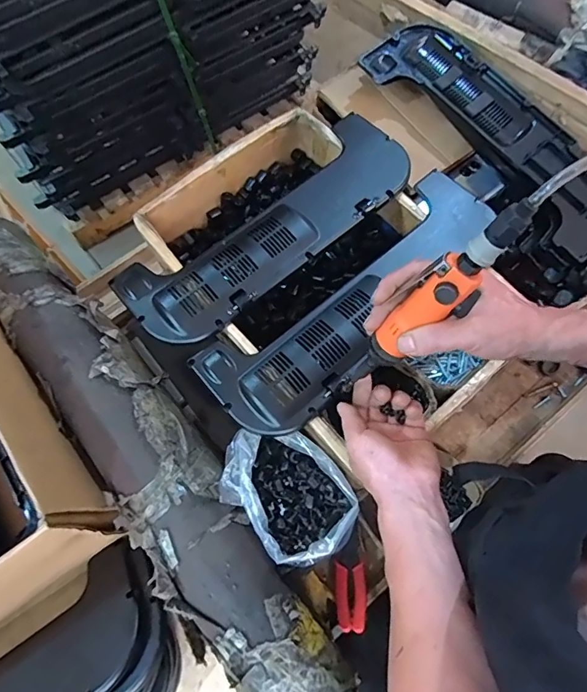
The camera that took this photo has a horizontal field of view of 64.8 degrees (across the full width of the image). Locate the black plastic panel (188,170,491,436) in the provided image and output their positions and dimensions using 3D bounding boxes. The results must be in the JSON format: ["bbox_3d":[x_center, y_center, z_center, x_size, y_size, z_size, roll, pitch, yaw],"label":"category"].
[{"bbox_3d":[0.087,-0.076,0.642,0.472,0.027,0.160,-43,75,-14],"label":"black plastic panel"}]

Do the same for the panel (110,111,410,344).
[{"bbox_3d":[-0.029,-0.180,0.679,0.469,0.023,0.158,-39,74,-12],"label":"panel"}]

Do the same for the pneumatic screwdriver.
[{"bbox_3d":[0.136,-0.049,0.413,0.038,0.200,0.039,-17,67,-39],"label":"pneumatic screwdriver"}]

